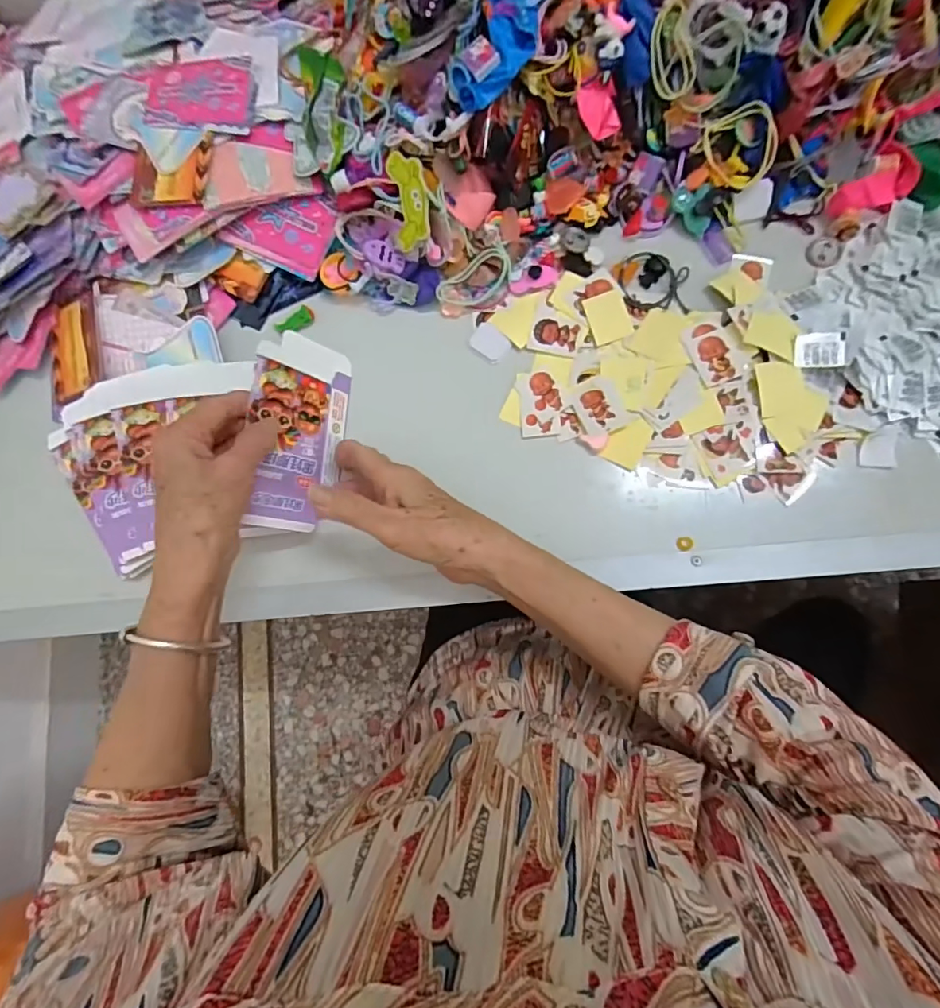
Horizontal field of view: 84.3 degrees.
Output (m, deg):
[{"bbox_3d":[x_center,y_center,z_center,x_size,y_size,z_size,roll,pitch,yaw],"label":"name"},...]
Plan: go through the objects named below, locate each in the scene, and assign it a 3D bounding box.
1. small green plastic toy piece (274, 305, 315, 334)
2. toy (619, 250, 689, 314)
[{"bbox_3d":[-0.150,-0.156,0.446,0.035,0.006,0.017,-22,79,3],"label":"small green plastic toy piece"},{"bbox_3d":[0.145,-0.176,0.407,0.051,0.013,0.049,9,82,8],"label":"toy"}]

